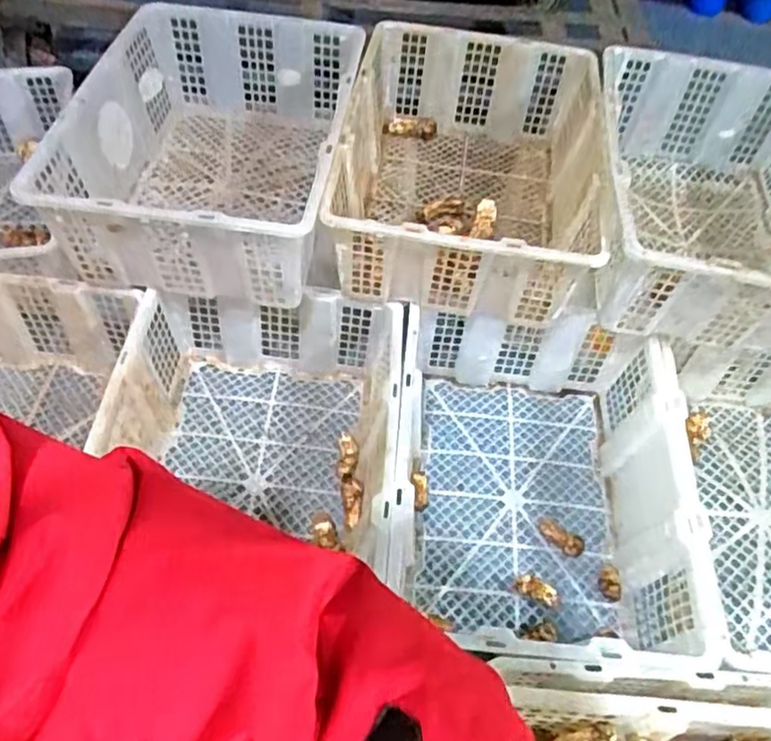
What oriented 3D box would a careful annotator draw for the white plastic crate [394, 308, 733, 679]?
[{"bbox_3d":[0.190,0.144,0.830,0.341,0.171,0.444,5,56,-2],"label":"white plastic crate"}]

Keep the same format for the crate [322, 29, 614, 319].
[{"bbox_3d":[0.122,-0.289,0.920,0.344,0.189,0.474,9,56,1],"label":"crate"}]

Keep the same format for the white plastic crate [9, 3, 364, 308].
[{"bbox_3d":[-0.247,-0.327,0.935,0.366,0.193,0.521,8,56,0],"label":"white plastic crate"}]

